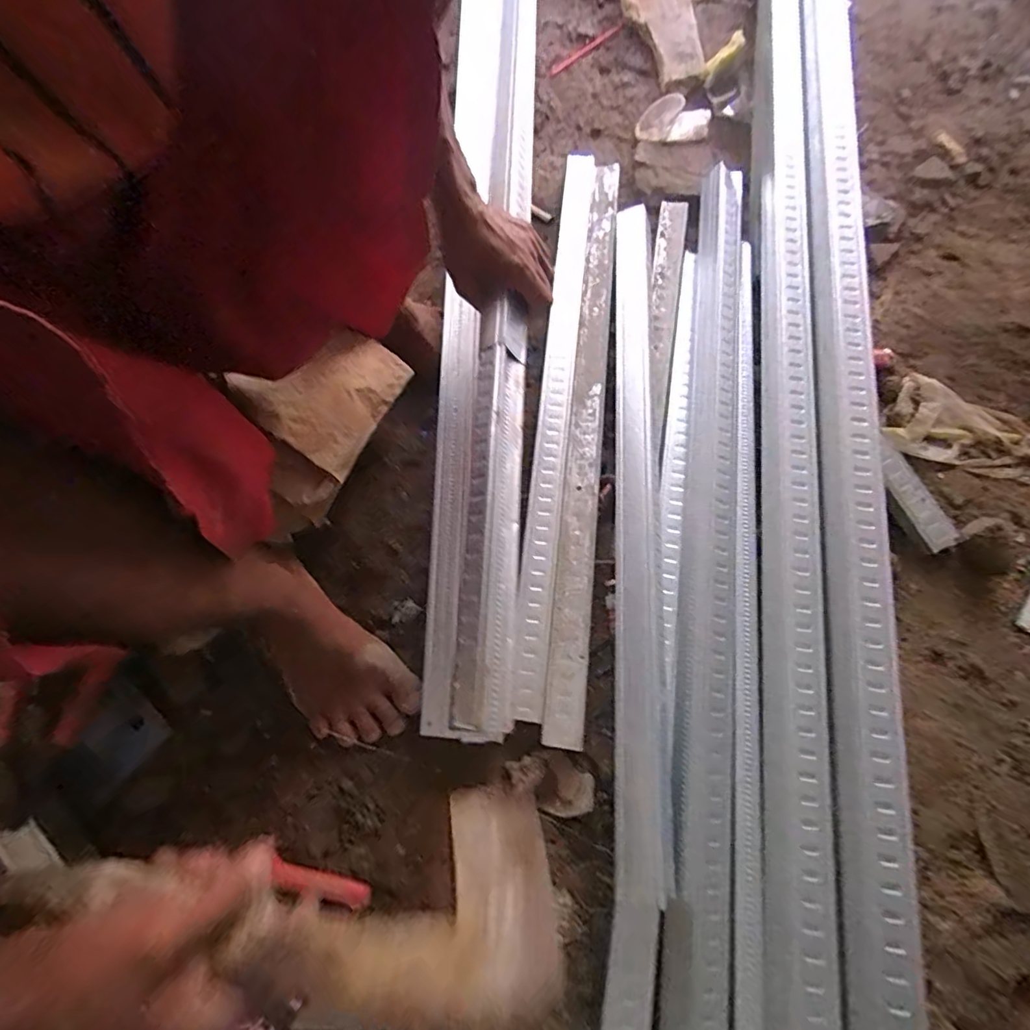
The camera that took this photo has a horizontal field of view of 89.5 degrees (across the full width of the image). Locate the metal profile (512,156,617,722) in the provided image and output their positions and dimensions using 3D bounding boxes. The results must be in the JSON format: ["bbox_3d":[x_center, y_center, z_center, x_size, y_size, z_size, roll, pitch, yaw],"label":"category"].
[{"bbox_3d":[0.061,-0.147,0.580,0.061,0.013,0.692,6,69,4],"label":"metal profile"}]

